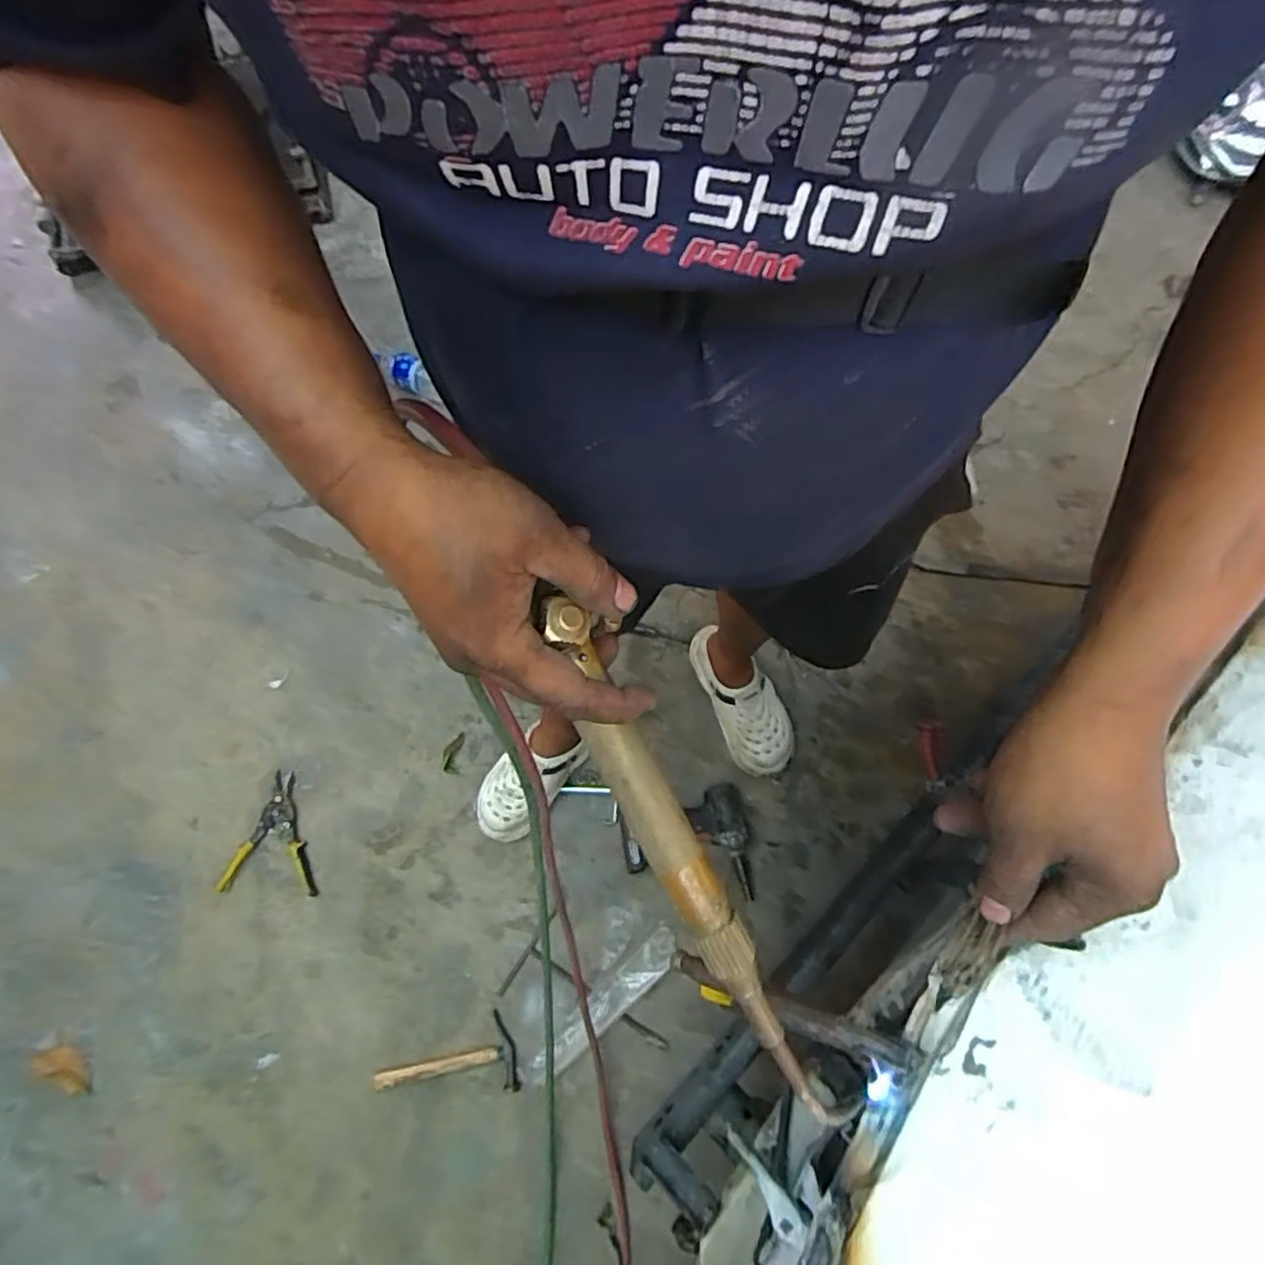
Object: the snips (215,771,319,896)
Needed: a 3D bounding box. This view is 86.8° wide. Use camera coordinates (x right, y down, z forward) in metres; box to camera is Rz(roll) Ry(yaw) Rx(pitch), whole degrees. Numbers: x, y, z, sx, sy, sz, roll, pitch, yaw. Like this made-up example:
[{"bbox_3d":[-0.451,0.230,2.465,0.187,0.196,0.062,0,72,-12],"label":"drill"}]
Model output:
[{"bbox_3d":[-0.672,0.375,1.260,0.177,0.039,0.220,2,71,2],"label":"snips"}]

